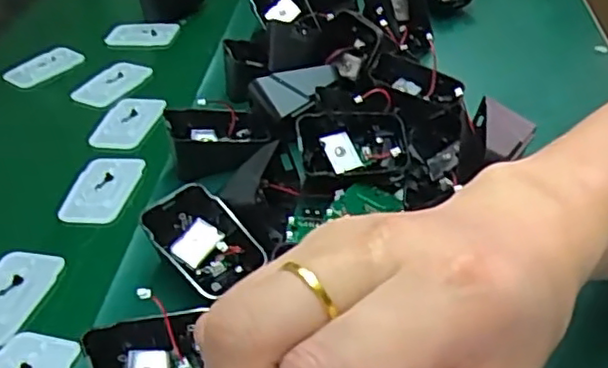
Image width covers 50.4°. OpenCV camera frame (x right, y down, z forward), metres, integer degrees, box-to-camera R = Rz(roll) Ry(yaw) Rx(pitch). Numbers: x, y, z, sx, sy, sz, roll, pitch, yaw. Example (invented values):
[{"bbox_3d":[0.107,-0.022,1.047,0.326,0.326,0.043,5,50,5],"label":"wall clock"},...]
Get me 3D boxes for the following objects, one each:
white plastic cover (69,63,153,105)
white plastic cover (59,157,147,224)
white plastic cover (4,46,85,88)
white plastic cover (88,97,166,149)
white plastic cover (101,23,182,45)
[{"bbox_3d":[-0.170,-0.091,0.571,0.043,0.005,0.066,13,42,22],"label":"white plastic cover"},{"bbox_3d":[-0.141,0.003,0.454,0.043,0.007,0.065,2,39,9],"label":"white plastic cover"},{"bbox_3d":[-0.245,-0.111,0.607,0.035,0.010,0.067,29,50,36],"label":"white plastic cover"},{"bbox_3d":[-0.141,-0.050,0.519,0.044,0.006,0.064,2,39,9],"label":"white plastic cover"},{"bbox_3d":[-0.162,-0.151,0.643,0.072,0.009,0.033,-5,38,1],"label":"white plastic cover"}]

